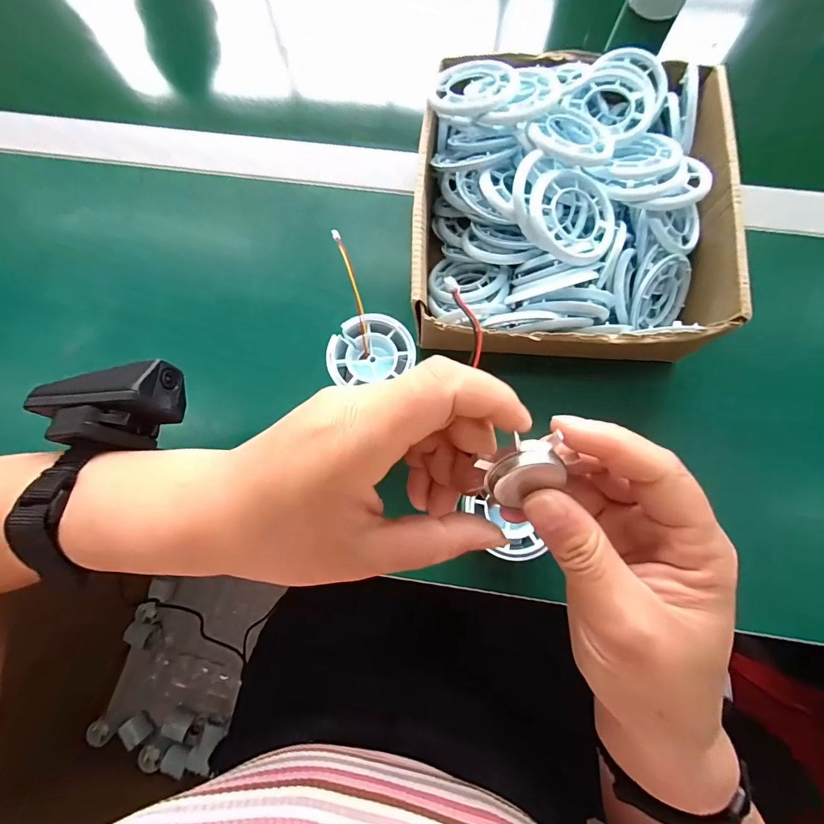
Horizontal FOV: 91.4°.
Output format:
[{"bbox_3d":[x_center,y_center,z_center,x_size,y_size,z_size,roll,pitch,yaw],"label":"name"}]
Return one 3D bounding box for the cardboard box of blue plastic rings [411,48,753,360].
[{"bbox_3d":[0.100,-0.142,0.280,0.198,0.092,0.210,4,77,3],"label":"cardboard box of blue plastic rings"}]

